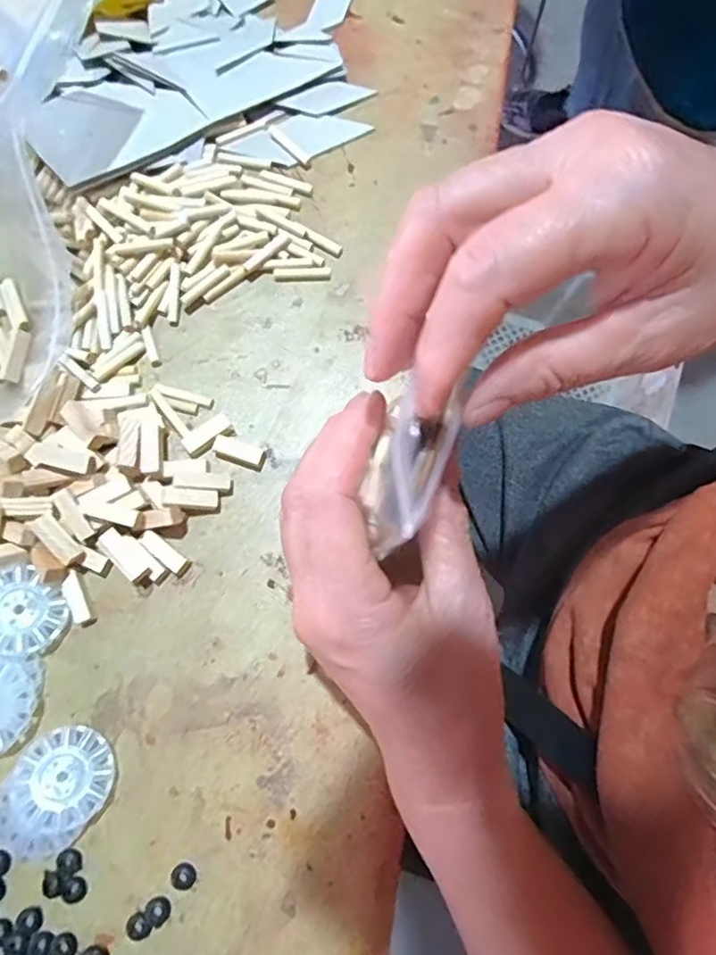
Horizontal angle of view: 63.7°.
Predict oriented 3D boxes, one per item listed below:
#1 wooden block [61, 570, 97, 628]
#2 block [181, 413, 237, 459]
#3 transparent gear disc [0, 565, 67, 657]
[{"bbox_3d":[-0.130,0.057,0.268,0.008,0.007,0.025,-24,78,-6],"label":"wooden block"},{"bbox_3d":[-0.074,-0.020,0.286,0.025,0.007,0.013,-33,79,-8],"label":"block"},{"bbox_3d":[-0.155,0.061,0.261,0.039,0.004,0.034,44,64,1],"label":"transparent gear disc"}]

